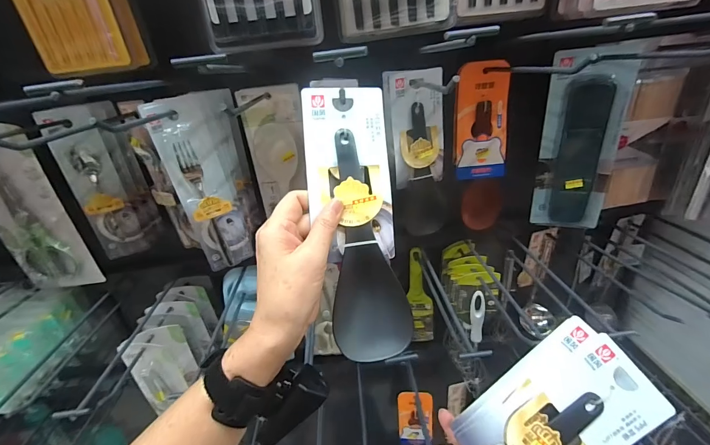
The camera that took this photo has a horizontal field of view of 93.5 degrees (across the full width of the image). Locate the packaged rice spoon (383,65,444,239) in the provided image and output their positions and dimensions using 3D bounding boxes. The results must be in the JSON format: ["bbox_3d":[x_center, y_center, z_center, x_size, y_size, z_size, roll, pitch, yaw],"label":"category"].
[{"bbox_3d":[0.094,-0.091,0.488,0.080,0.240,0.017,-13,26,-5],"label":"packaged rice spoon"}]

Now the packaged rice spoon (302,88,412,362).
[{"bbox_3d":[0.002,-0.005,0.296,0.072,0.237,0.018,-8,-9,-2],"label":"packaged rice spoon"}]

